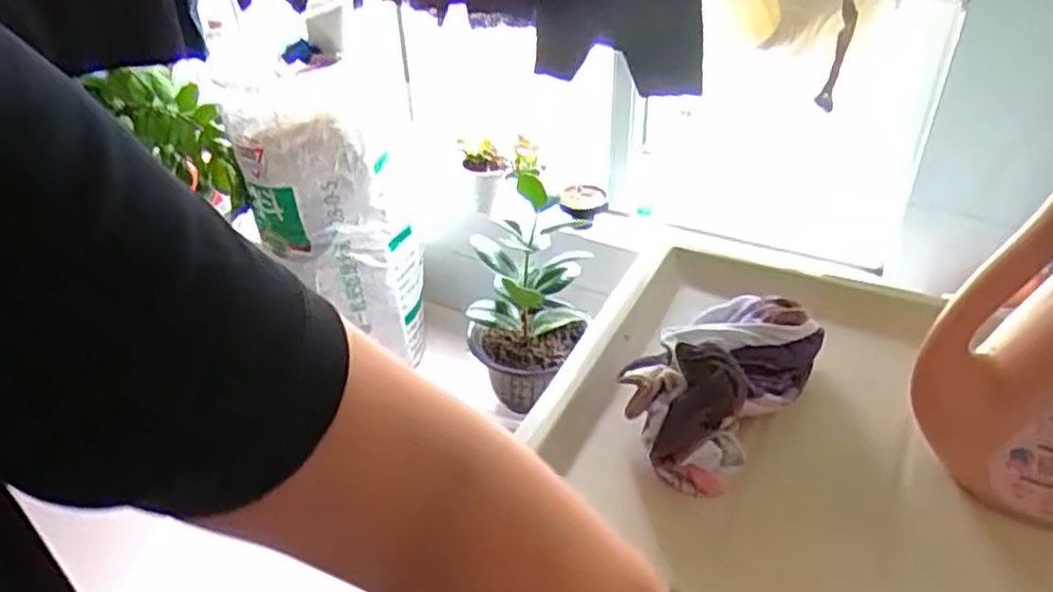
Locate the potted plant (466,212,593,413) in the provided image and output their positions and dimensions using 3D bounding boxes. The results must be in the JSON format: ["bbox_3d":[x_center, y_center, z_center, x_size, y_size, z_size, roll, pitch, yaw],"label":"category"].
[{"bbox_3d":[-0.006,0.050,1.674,0.249,0.418,0.202,-4,36,-3],"label":"potted plant"}]

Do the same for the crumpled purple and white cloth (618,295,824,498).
[{"bbox_3d":[0.137,0.051,0.523,0.088,0.067,0.171,25,44,33],"label":"crumpled purple and white cloth"}]

